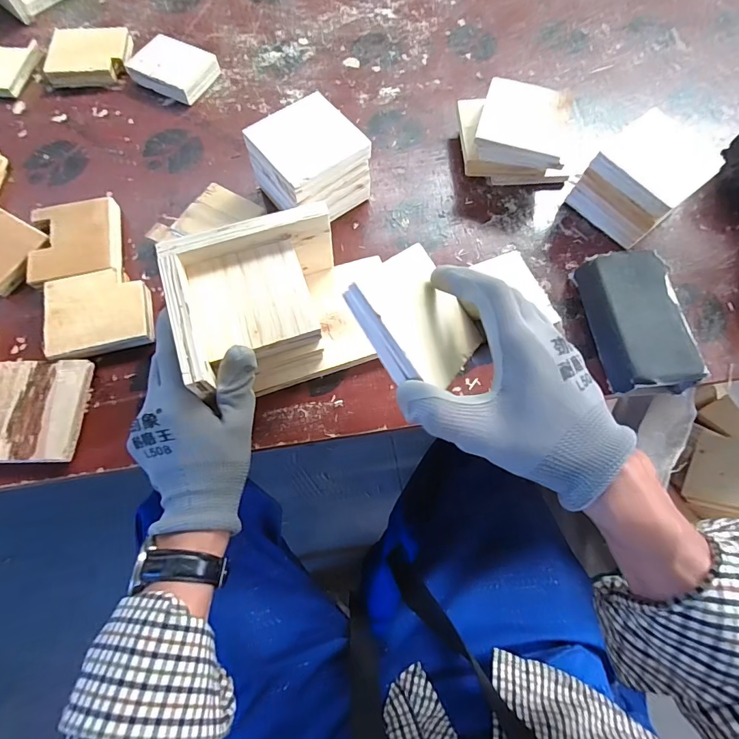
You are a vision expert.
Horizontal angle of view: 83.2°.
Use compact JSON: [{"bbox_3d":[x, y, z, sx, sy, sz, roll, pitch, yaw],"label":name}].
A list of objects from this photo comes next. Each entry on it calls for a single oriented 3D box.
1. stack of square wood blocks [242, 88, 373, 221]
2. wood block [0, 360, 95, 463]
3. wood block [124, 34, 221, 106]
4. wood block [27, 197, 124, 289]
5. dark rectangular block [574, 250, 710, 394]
[{"bbox_3d":[-0.062,-0.210,0.436,0.099,0.078,0.094,-39,76,-14],"label":"stack of square wood blocks"},{"bbox_3d":[-0.299,0.036,0.372,0.085,0.019,0.091,0,71,-1],"label":"wood block"},{"bbox_3d":[-0.244,-0.375,0.521,0.096,0.023,0.070,25,72,7],"label":"wood block"},{"bbox_3d":[-0.300,-0.127,0.429,0.085,0.026,0.094,-12,71,-6],"label":"wood block"},{"bbox_3d":[0.261,-0.046,0.407,0.074,0.038,0.136,-6,71,-4],"label":"dark rectangular block"}]

